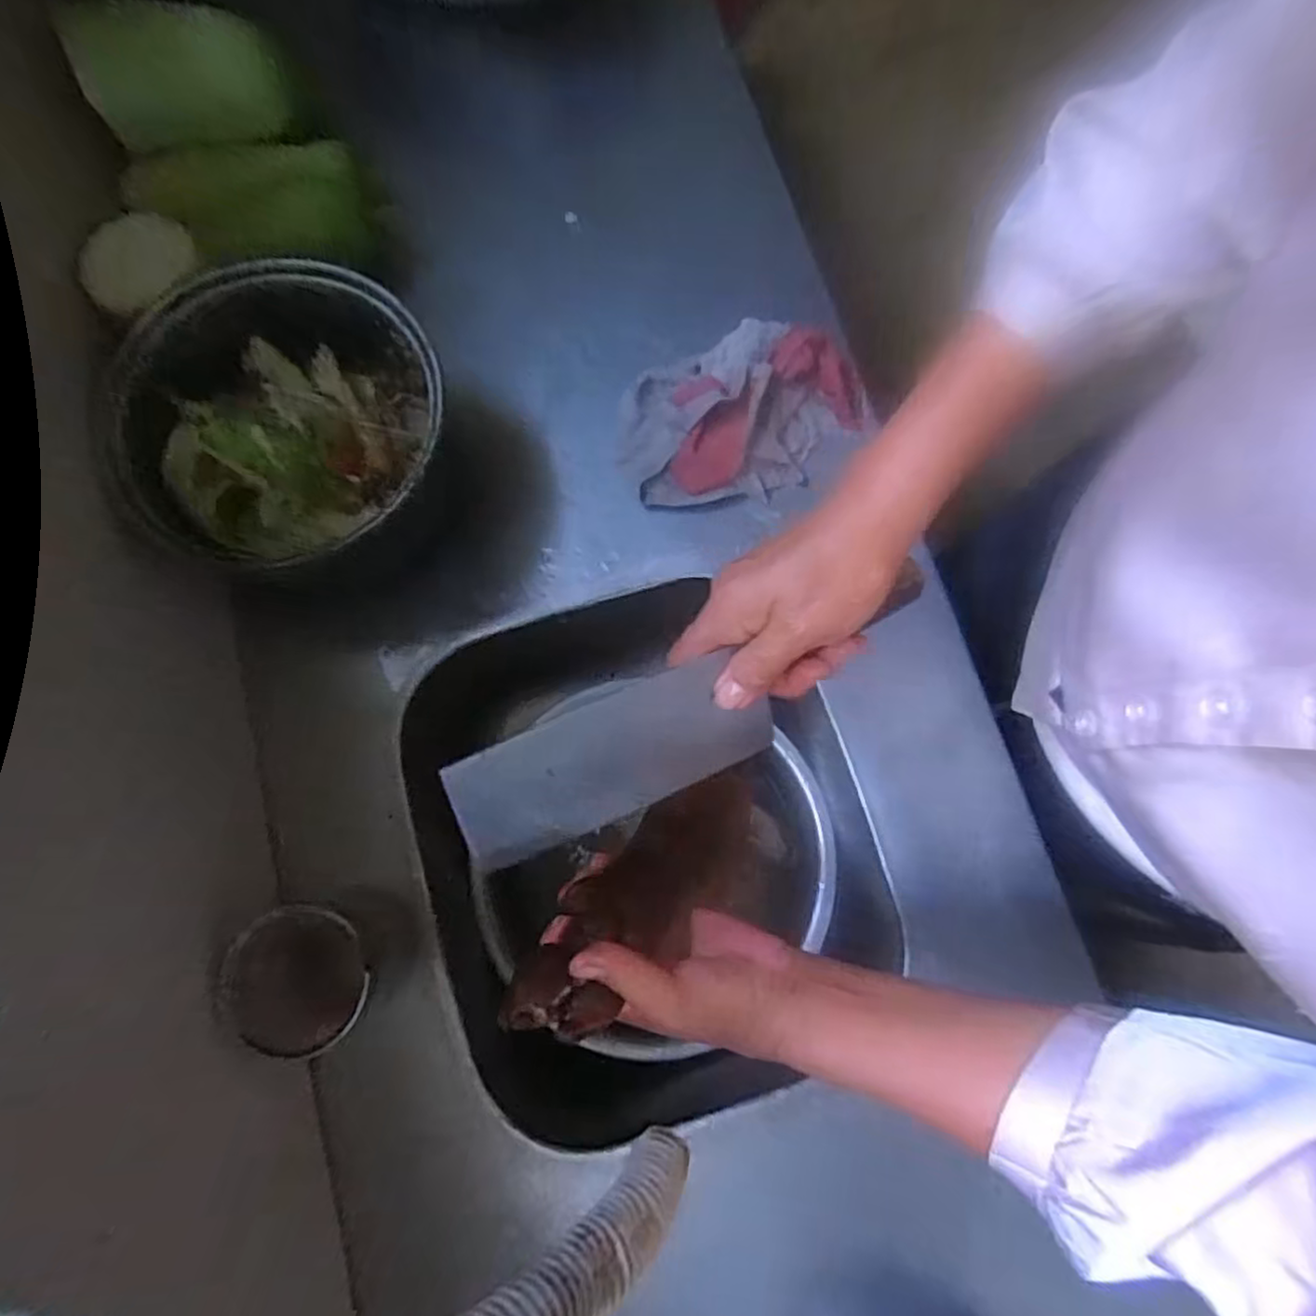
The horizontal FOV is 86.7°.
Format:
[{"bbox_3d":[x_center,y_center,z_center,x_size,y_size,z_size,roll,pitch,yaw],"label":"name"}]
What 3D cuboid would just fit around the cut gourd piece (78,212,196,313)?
[{"bbox_3d":[-0.359,-0.275,0.482,0.075,0.025,0.045,-38,125,-7],"label":"cut gourd piece"}]

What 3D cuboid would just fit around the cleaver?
[{"bbox_3d":[0.026,0.025,0.373,0.273,0.026,0.066,-22,115,-20],"label":"cleaver"}]

